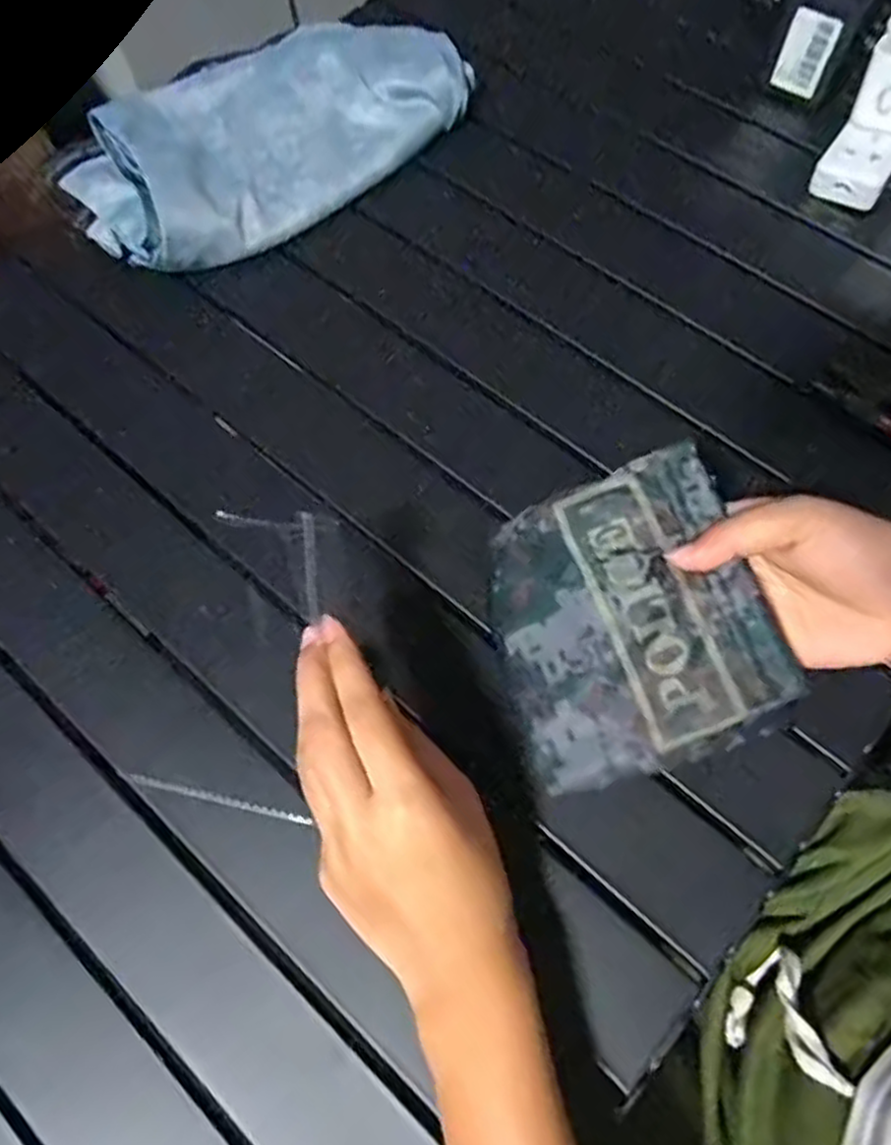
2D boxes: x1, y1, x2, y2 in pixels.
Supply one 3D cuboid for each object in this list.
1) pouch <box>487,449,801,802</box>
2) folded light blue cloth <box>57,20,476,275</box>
[{"bbox_3d":[0.078,0.022,0.334,0.114,0.014,0.123,-24,80,18],"label":"pouch"},{"bbox_3d":[-0.115,-0.295,0.506,0.269,0.058,0.124,-38,70,-12],"label":"folded light blue cloth"}]

